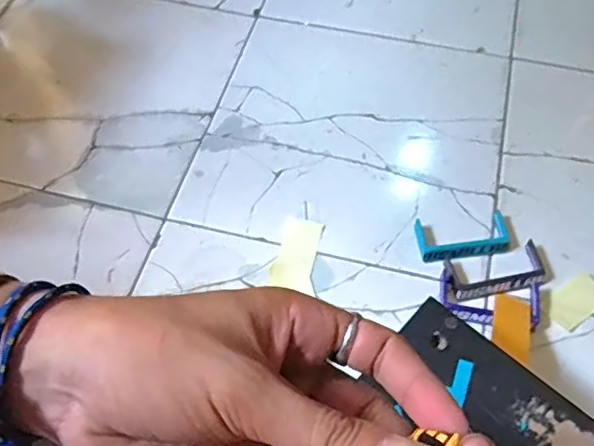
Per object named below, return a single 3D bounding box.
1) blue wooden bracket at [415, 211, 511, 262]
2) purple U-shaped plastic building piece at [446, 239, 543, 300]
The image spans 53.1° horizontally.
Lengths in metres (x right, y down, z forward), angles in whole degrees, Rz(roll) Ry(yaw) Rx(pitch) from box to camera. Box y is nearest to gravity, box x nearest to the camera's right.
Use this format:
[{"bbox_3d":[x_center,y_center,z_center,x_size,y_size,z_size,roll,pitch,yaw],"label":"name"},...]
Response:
[{"bbox_3d":[0.201,0.017,0.717,0.110,0.009,0.056,-4,59,-3],"label":"blue wooden bracket"},{"bbox_3d":[0.233,0.055,0.689,0.112,0.010,0.051,-9,59,-6],"label":"purple U-shaped plastic building piece"}]

